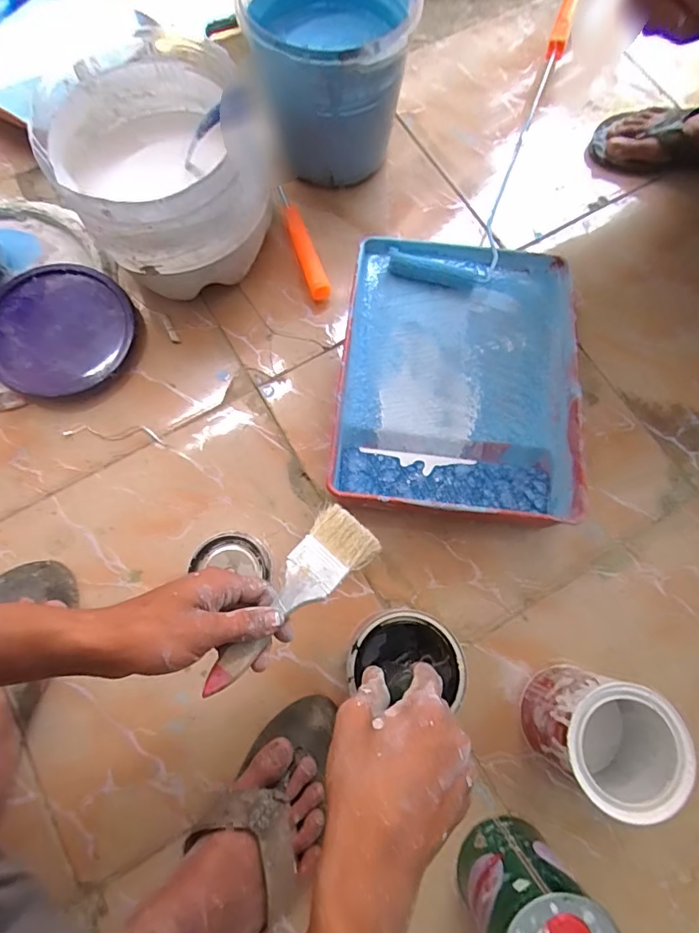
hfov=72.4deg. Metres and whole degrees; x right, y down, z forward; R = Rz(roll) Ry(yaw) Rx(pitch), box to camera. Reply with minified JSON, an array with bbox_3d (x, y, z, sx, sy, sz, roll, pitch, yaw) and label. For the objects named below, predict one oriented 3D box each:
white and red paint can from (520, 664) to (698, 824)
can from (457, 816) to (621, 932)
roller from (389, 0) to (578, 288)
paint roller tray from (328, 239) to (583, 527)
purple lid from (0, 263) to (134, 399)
[{"bbox_3d":[0.236,0.255,0.455,0.110,0.127,0.099,41,77,10],"label":"white and red paint can"},{"bbox_3d":[0.156,0.387,0.412,0.093,0.134,0.097,0,74,-1],"label":"can"},{"bbox_3d":[0.216,-0.490,0.691,0.127,0.073,0.592,22,76,5],"label":"roller"},{"bbox_3d":[0.131,-0.109,0.582,0.276,0.076,0.352,8,74,1],"label":"paint roller tray"},{"bbox_3d":[-0.370,-0.176,0.610,0.173,0.017,0.166,1,78,-5],"label":"purple lid"}]

